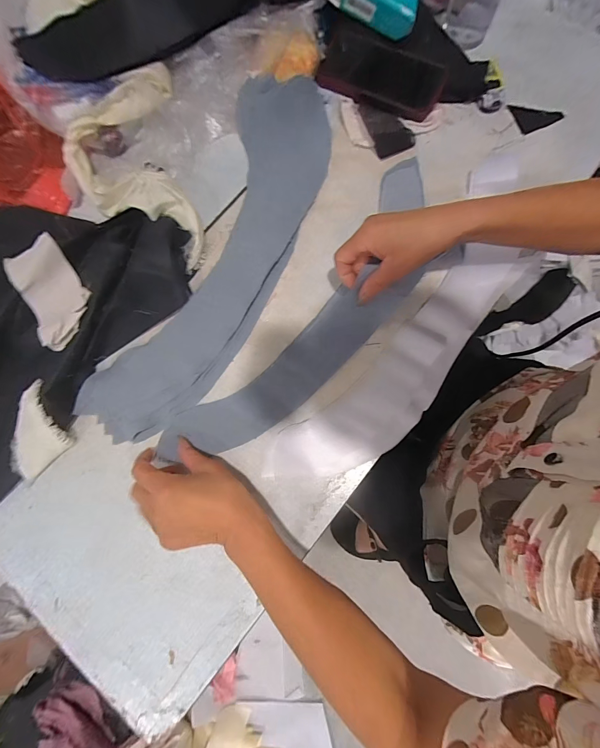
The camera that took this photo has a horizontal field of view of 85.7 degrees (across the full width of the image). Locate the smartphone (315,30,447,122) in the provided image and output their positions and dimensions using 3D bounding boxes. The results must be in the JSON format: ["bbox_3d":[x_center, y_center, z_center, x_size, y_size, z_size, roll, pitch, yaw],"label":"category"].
[{"bbox_3d":[0.109,-0.407,0.437,0.163,0.016,0.096,21,84,6],"label":"smartphone"}]

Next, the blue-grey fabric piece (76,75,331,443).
[{"bbox_3d":[-0.091,-0.152,0.394,0.134,0.050,0.494,24,80,11],"label":"blue-grey fabric piece"}]

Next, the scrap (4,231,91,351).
[{"bbox_3d":[-0.271,-0.089,0.351,0.065,0.024,0.107,-35,77,-3],"label":"scrap"}]

